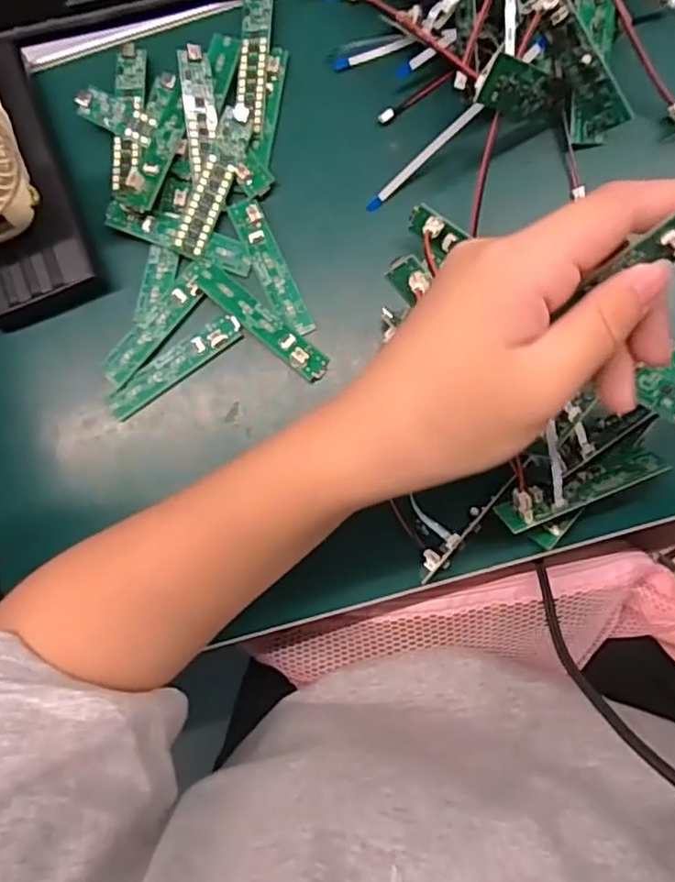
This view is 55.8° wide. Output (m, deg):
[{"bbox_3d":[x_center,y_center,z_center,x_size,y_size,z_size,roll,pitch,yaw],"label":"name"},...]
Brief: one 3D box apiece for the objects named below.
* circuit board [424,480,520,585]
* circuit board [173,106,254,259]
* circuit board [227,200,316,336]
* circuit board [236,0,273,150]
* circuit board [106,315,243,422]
[{"bbox_3d":[0.067,0.044,0.326,0.011,0.017,0.069,44,89,6],"label":"circuit board"},{"bbox_3d":[-0.068,-0.143,0.351,0.017,0.004,0.086,21,91,-18],"label":"circuit board"},{"bbox_3d":[-0.036,-0.096,0.352,0.018,0.004,0.080,-25,84,1],"label":"circuit board"},{"bbox_3d":[-0.048,-0.211,0.359,0.017,0.007,0.091,4,85,4],"label":"circuit board"},{"bbox_3d":[-0.090,-0.042,0.351,0.084,0.006,0.016,-35,84,0],"label":"circuit board"}]

